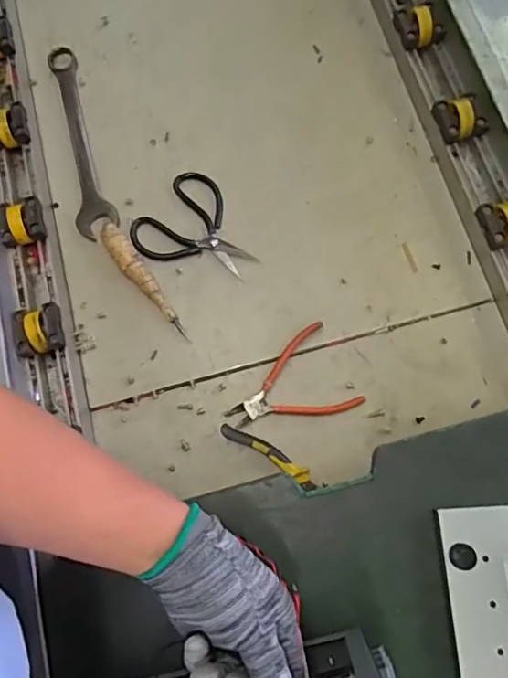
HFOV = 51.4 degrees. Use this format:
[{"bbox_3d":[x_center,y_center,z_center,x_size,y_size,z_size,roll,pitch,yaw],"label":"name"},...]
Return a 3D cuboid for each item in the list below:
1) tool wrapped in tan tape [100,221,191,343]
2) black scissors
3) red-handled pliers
[{"bbox_3d":[-0.136,-0.071,0.649,0.029,0.035,0.172,-35,75,-9],"label":"tool wrapped in tan tape"},{"bbox_3d":[-0.085,-0.133,0.669,0.127,0.016,0.157,-26,74,-6],"label":"black scissors"},{"bbox_3d":[0.038,0.060,0.610,0.146,0.009,0.106,-28,74,-7],"label":"red-handled pliers"}]

